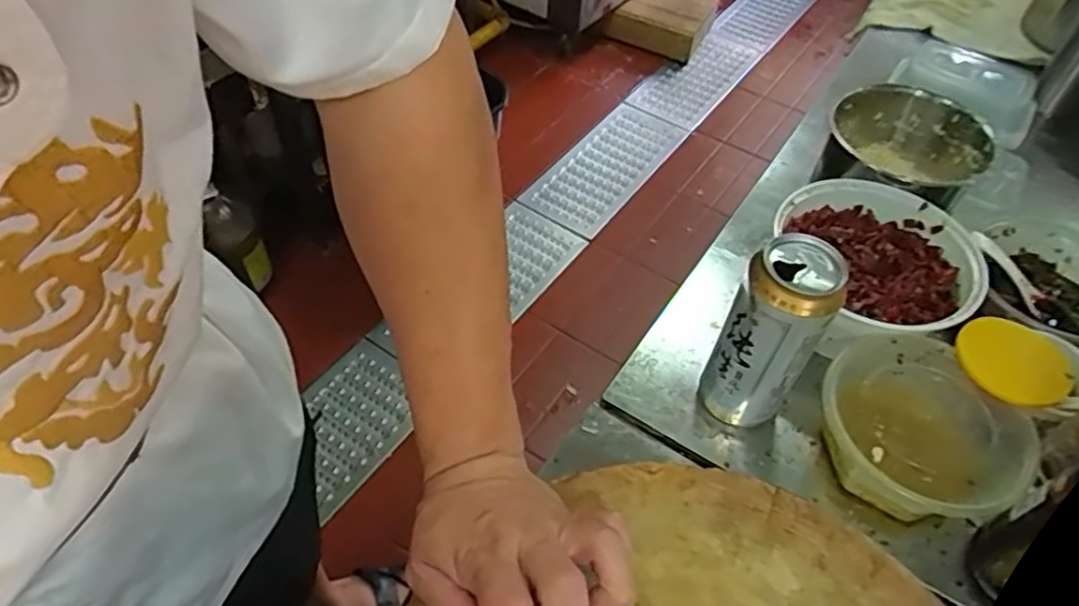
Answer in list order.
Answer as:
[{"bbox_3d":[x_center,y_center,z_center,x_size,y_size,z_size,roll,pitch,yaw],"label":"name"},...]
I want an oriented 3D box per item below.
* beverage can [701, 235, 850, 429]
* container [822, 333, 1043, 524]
[{"bbox_3d":[0.167,0.026,0.502,0.060,0.158,0.057,2,51,-2],"label":"beverage can"},{"bbox_3d":[0.279,0.098,0.517,0.138,0.063,0.128,2,51,-2],"label":"container"}]

